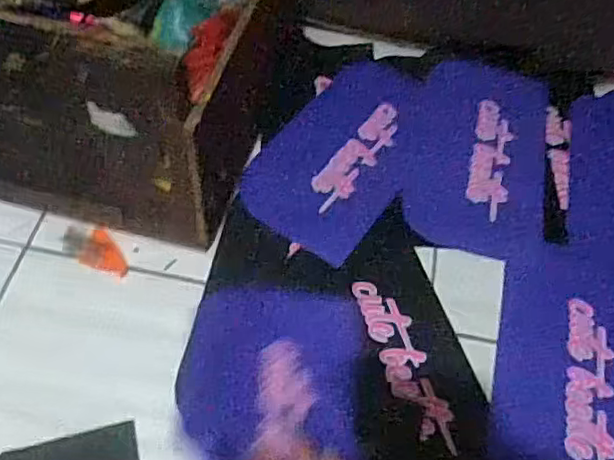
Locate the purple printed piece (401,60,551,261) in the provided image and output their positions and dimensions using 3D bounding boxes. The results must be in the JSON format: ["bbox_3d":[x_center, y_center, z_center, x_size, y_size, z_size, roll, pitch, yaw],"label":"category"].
[{"bbox_3d":[0.200,-0.092,0.726,0.157,0.007,0.278,13,58,4],"label":"purple printed piece"}]

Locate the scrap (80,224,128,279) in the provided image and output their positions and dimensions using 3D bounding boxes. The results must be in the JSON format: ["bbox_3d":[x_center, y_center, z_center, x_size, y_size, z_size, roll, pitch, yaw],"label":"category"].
[{"bbox_3d":[-0.193,0.021,0.618,0.049,0.006,0.044,17,58,6],"label":"scrap"}]

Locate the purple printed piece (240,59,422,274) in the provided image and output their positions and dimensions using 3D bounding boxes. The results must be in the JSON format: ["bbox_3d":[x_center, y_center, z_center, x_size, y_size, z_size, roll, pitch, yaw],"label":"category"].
[{"bbox_3d":[0.047,-0.094,0.716,0.155,0.006,0.280,32,59,17],"label":"purple printed piece"}]

